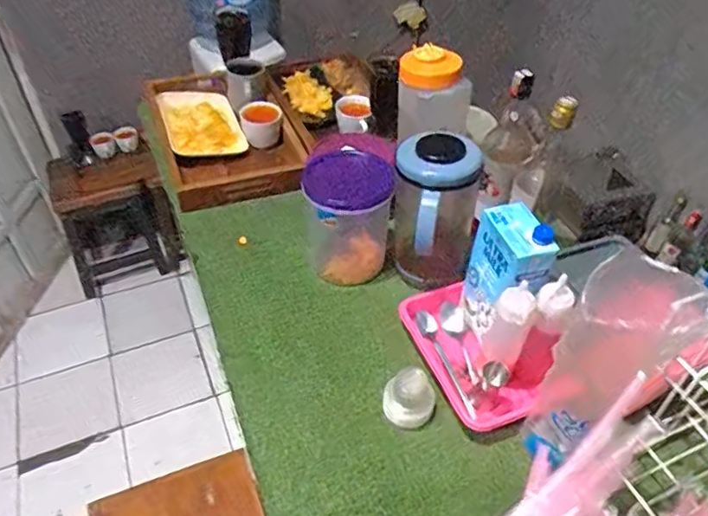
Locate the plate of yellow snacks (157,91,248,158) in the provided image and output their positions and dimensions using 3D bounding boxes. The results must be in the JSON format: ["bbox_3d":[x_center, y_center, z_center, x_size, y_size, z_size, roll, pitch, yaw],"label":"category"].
[{"bbox_3d":[-0.320,-0.283,1.190,0.149,0.057,0.260,-15,48,-15],"label":"plate of yellow snacks"}]

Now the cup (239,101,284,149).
[{"bbox_3d":[-0.185,-0.271,1.150,0.080,0.077,0.071,-4,46,-6],"label":"cup"}]

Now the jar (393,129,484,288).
[{"bbox_3d":[0.117,-0.053,0.846,0.117,0.242,0.123,1,46,-1],"label":"jar"}]

